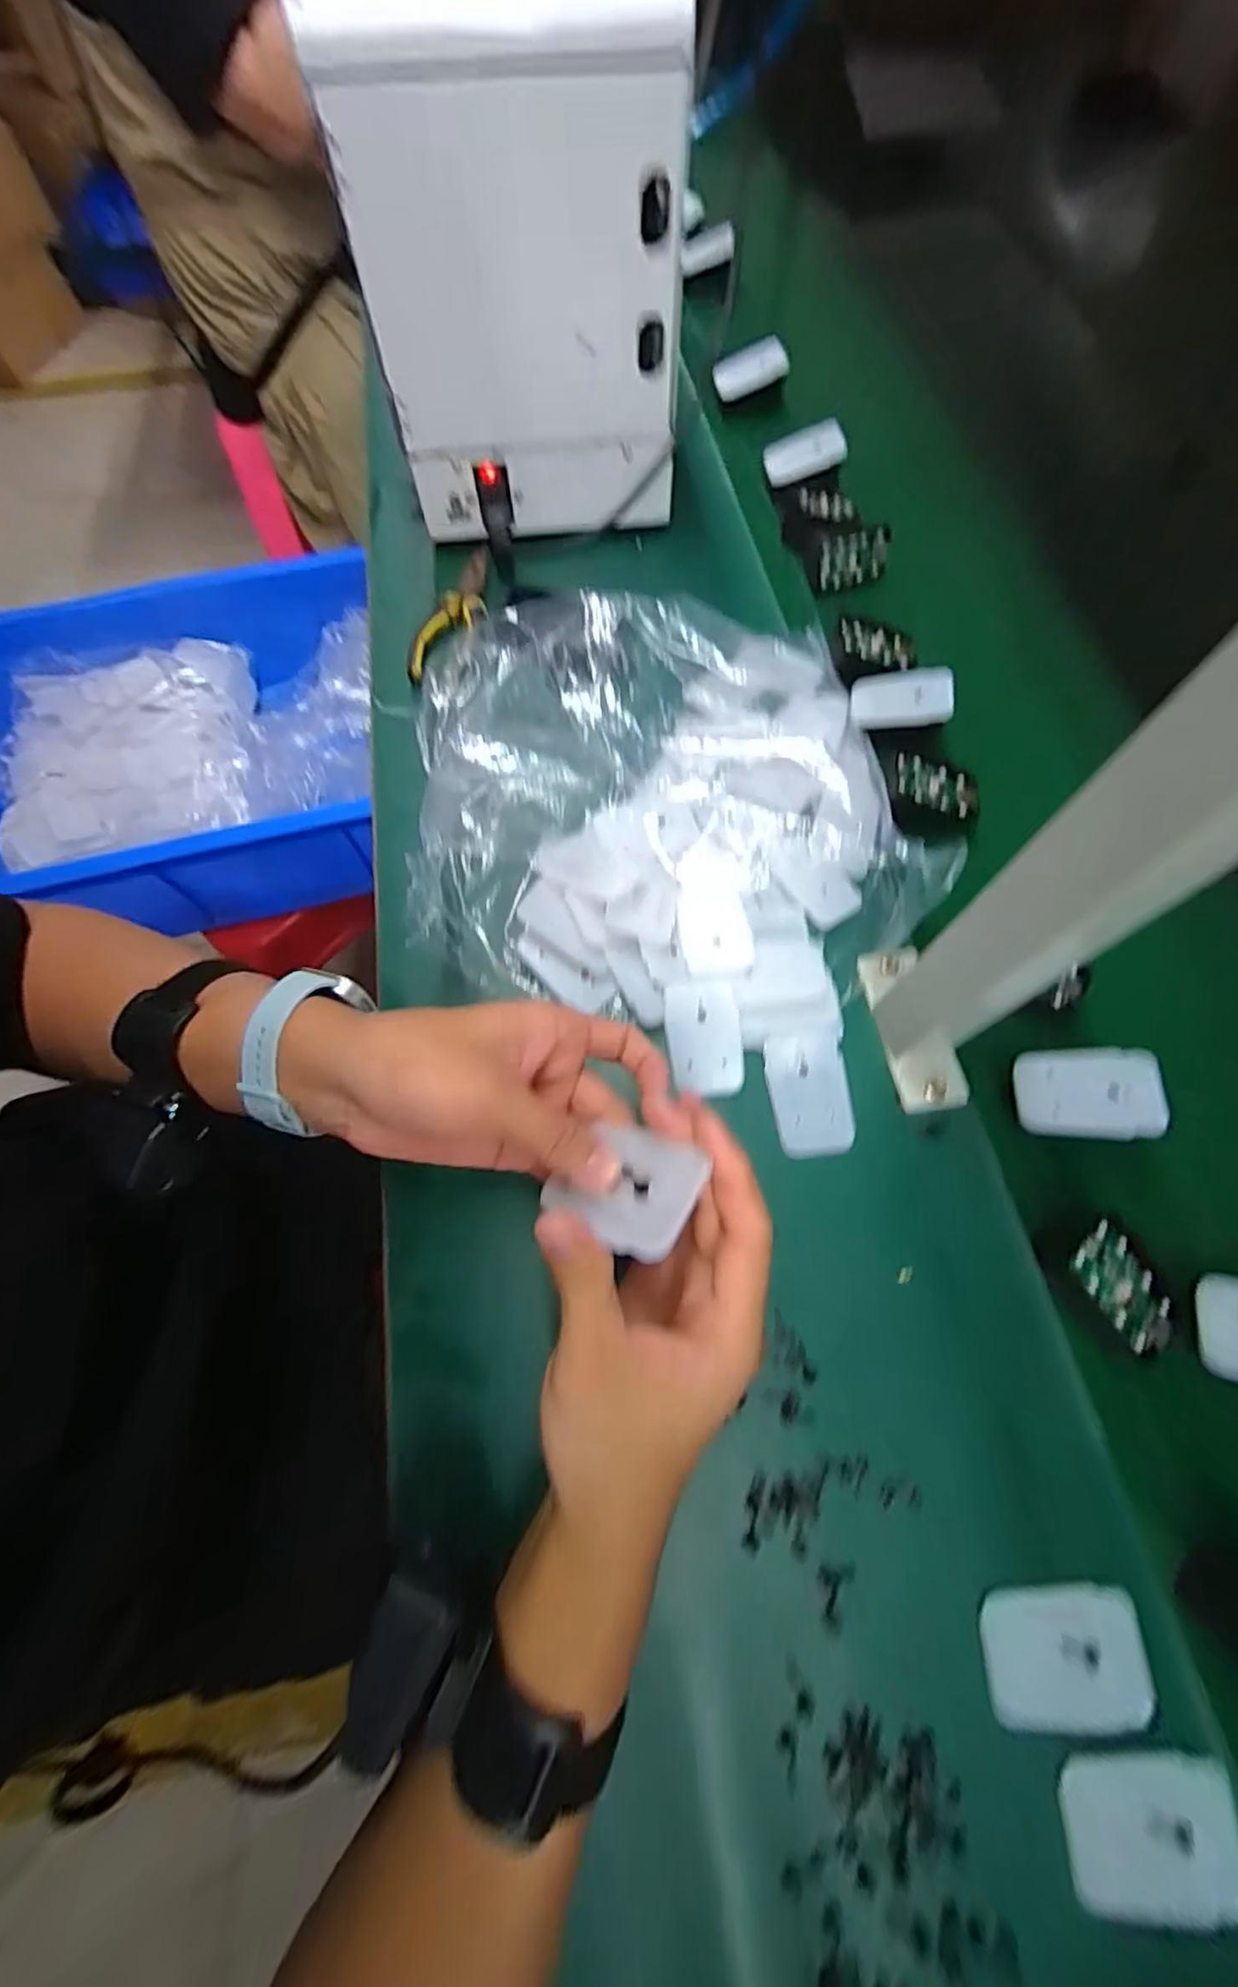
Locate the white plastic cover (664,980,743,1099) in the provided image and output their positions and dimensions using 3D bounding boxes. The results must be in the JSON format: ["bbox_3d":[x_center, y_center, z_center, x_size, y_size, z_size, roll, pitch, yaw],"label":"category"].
[{"bbox_3d":[0.051,0.028,0.389,0.043,0.005,0.067,-7,85,4],"label":"white plastic cover"}]

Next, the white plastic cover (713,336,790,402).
[{"bbox_3d":[0.132,-0.631,0.650,0.072,0.029,0.031,-4,70,20],"label":"white plastic cover"}]

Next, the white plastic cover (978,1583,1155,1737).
[{"bbox_3d":[0.199,0.296,0.287,0.073,0.010,0.049,0,67,0],"label":"white plastic cover"}]

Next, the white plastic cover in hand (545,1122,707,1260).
[{"bbox_3d":[0.002,0.071,0.240,0.053,0.006,0.043,18,56,37],"label":"white plastic cover in hand"}]

